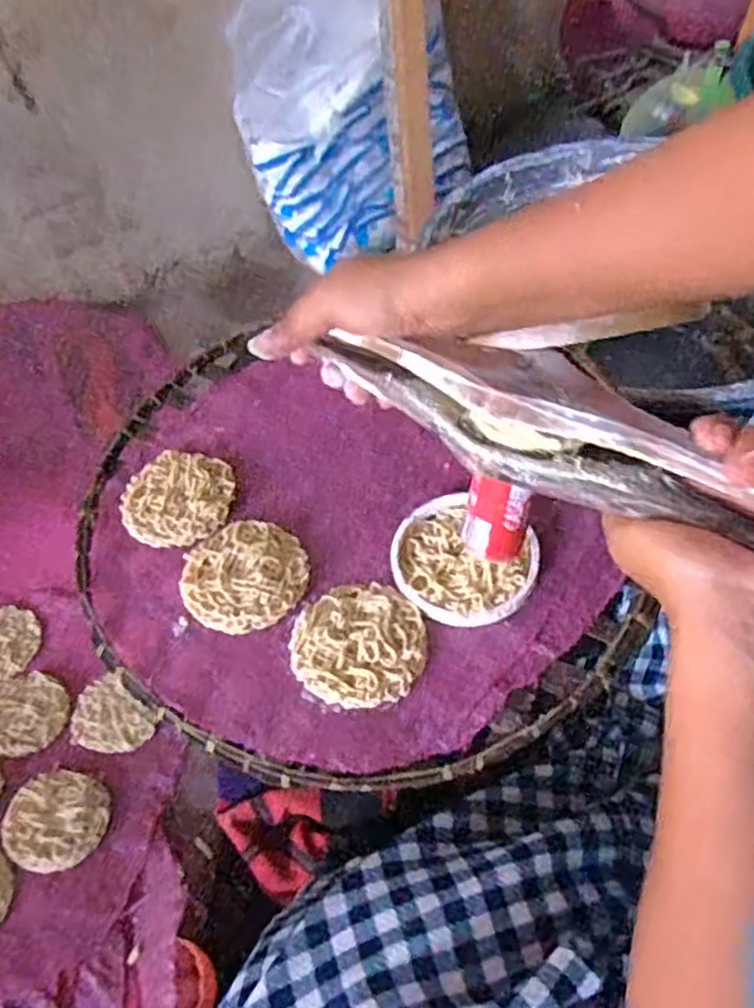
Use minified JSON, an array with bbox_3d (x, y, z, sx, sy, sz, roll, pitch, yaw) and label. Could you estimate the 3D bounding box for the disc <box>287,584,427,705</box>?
[{"bbox_3d":[-0.010,0.078,0.415,0.074,0.015,0.077,-4,50,5],"label":"disc"}]

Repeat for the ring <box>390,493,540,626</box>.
[{"bbox_3d":[0.050,0.032,0.438,0.091,0.017,0.080,32,62,30],"label":"ring"}]

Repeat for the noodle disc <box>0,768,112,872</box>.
[{"bbox_3d":[-0.248,0.243,0.564,0.077,0.004,0.073,11,42,5],"label":"noodle disc"}]

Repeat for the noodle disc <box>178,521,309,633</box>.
[{"bbox_3d":[-0.081,0.043,0.448,0.074,0.013,0.075,-4,50,5],"label":"noodle disc"}]

